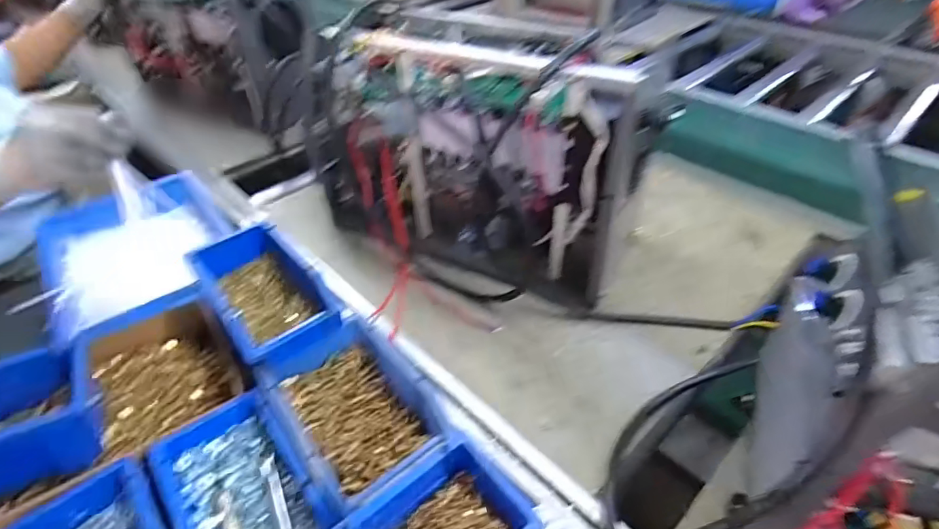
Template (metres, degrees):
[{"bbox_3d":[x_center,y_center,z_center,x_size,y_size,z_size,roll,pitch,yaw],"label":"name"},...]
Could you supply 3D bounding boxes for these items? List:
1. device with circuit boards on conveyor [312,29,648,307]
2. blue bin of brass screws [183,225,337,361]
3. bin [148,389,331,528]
[{"bbox_3d":[-0.017,-0.133,0.673,0.444,0.305,0.103,20,47,22],"label":"device with circuit boards on conveyor"},{"bbox_3d":[-0.220,0.029,0.530,0.099,0.057,0.160,-33,51,-30],"label":"blue bin of brass screws"},{"bbox_3d":[-0.192,0.193,0.422,0.100,0.046,0.170,-29,49,-27],"label":"bin"}]

